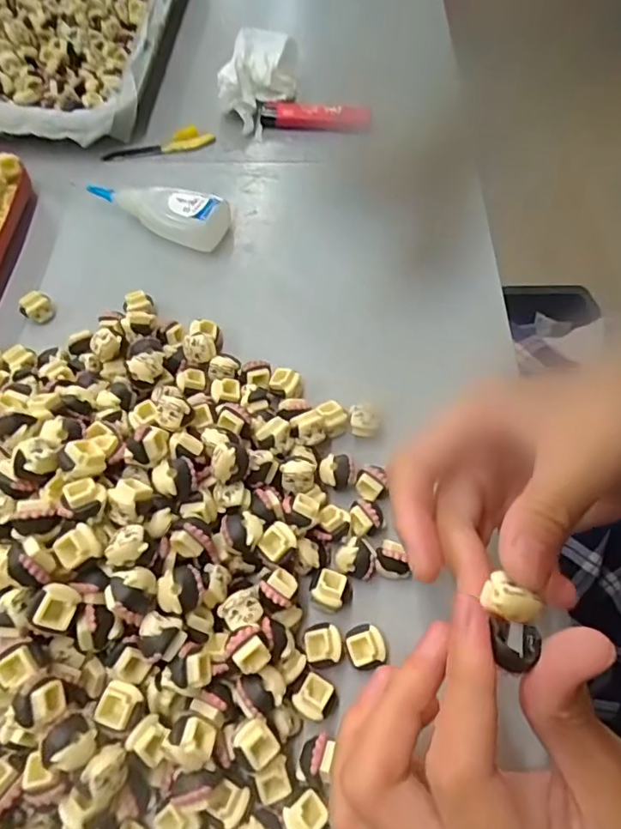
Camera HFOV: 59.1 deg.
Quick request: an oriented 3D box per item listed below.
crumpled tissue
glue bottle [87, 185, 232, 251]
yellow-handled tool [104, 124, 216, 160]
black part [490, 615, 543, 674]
[{"bbox_3d":[-0.038,-0.253,0.407,0.053,0.027,0.099,8,62,4],"label":"crumpled tissue"},{"bbox_3d":[-0.095,-0.124,0.341,0.092,0.027,0.029,16,62,10],"label":"glue bottle"},{"bbox_3d":[-0.107,-0.190,0.386,0.078,0.008,0.016,-19,62,-10],"label":"yellow-handled tool"},{"bbox_3d":[0.056,0.063,0.149,0.013,0.004,0.013,12,63,6],"label":"black part"}]

